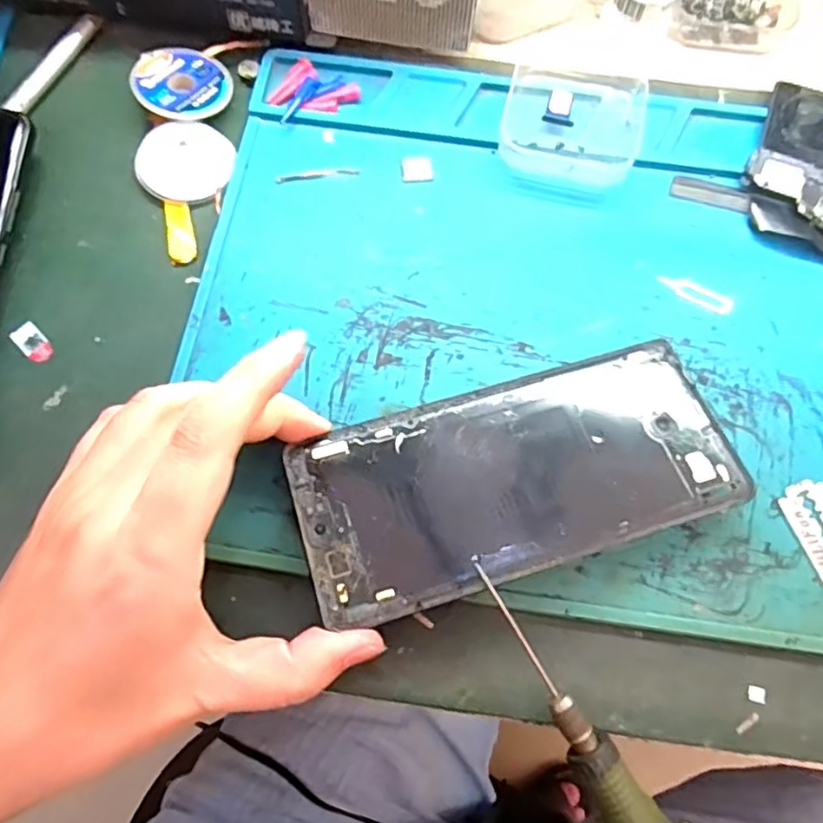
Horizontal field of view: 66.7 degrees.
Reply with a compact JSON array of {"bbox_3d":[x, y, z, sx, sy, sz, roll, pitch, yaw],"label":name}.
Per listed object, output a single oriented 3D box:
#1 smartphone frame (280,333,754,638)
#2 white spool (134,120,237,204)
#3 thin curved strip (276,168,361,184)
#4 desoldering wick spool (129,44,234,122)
[{"bbox_3d":[0.039,0.022,0.235,0.161,0.013,0.073,-16,73,-8],"label":"smartphone frame"},{"bbox_3d":[-0.105,-0.116,0.290,0.043,0.009,0.037,-9,73,-3],"label":"white spool"},{"bbox_3d":[-0.044,-0.111,0.291,0.038,0.004,0.005,-8,73,-2],"label":"thin curved strip"},{"bbox_3d":[-0.110,-0.158,0.300,0.043,0.013,0.046,0,73,0],"label":"desoldering wick spool"}]

